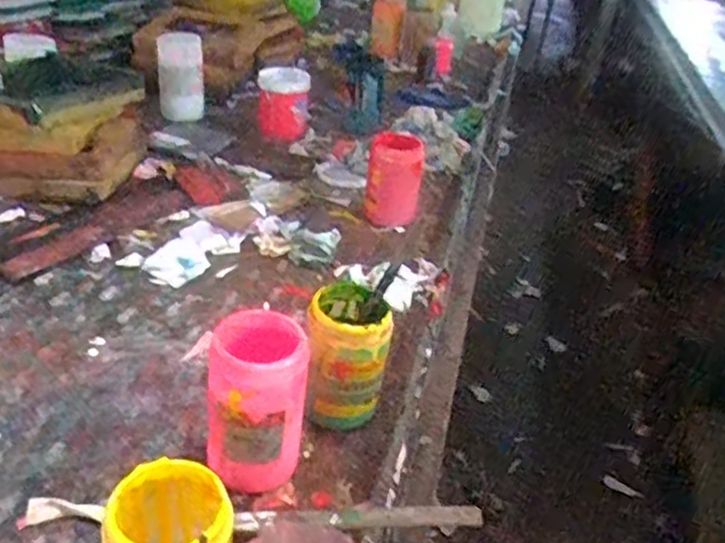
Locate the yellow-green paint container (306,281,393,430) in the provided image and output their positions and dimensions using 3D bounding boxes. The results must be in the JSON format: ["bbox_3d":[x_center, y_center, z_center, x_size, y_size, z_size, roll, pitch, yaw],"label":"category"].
[{"bbox_3d":[-0.018,0.101,0.786,0.090,0.148,0.092,7,32,-2],"label":"yellow-green paint container"}]

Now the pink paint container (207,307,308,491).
[{"bbox_3d":[-0.106,0.133,0.699,0.093,0.173,0.097,3,32,-7],"label":"pink paint container"}]

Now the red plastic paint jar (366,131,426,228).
[{"bbox_3d":[0.058,-0.164,1.223,0.094,0.160,0.096,10,32,4],"label":"red plastic paint jar"}]

